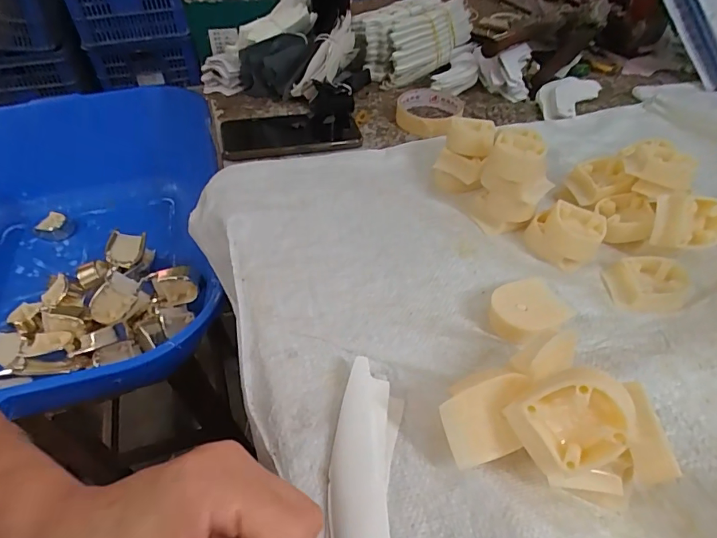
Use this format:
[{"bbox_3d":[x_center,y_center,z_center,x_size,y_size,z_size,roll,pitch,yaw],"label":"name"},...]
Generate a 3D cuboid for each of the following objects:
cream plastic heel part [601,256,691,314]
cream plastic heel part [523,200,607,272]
[{"bbox_3d":[0.252,0.012,0.392,0.062,0.020,0.053,-1,46,-2],"label":"cream plastic heel part"},{"bbox_3d":[0.191,-0.034,0.423,0.061,0.035,0.058,25,51,21],"label":"cream plastic heel part"}]

